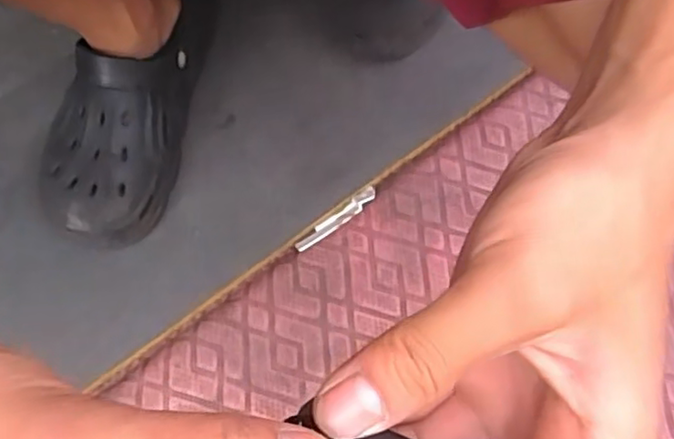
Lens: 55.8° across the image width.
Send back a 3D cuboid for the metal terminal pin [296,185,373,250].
[{"bbox_3d":[0.000,0.001,0.580,0.087,0.014,0.016,-36,74,-10],"label":"metal terminal pin"}]

